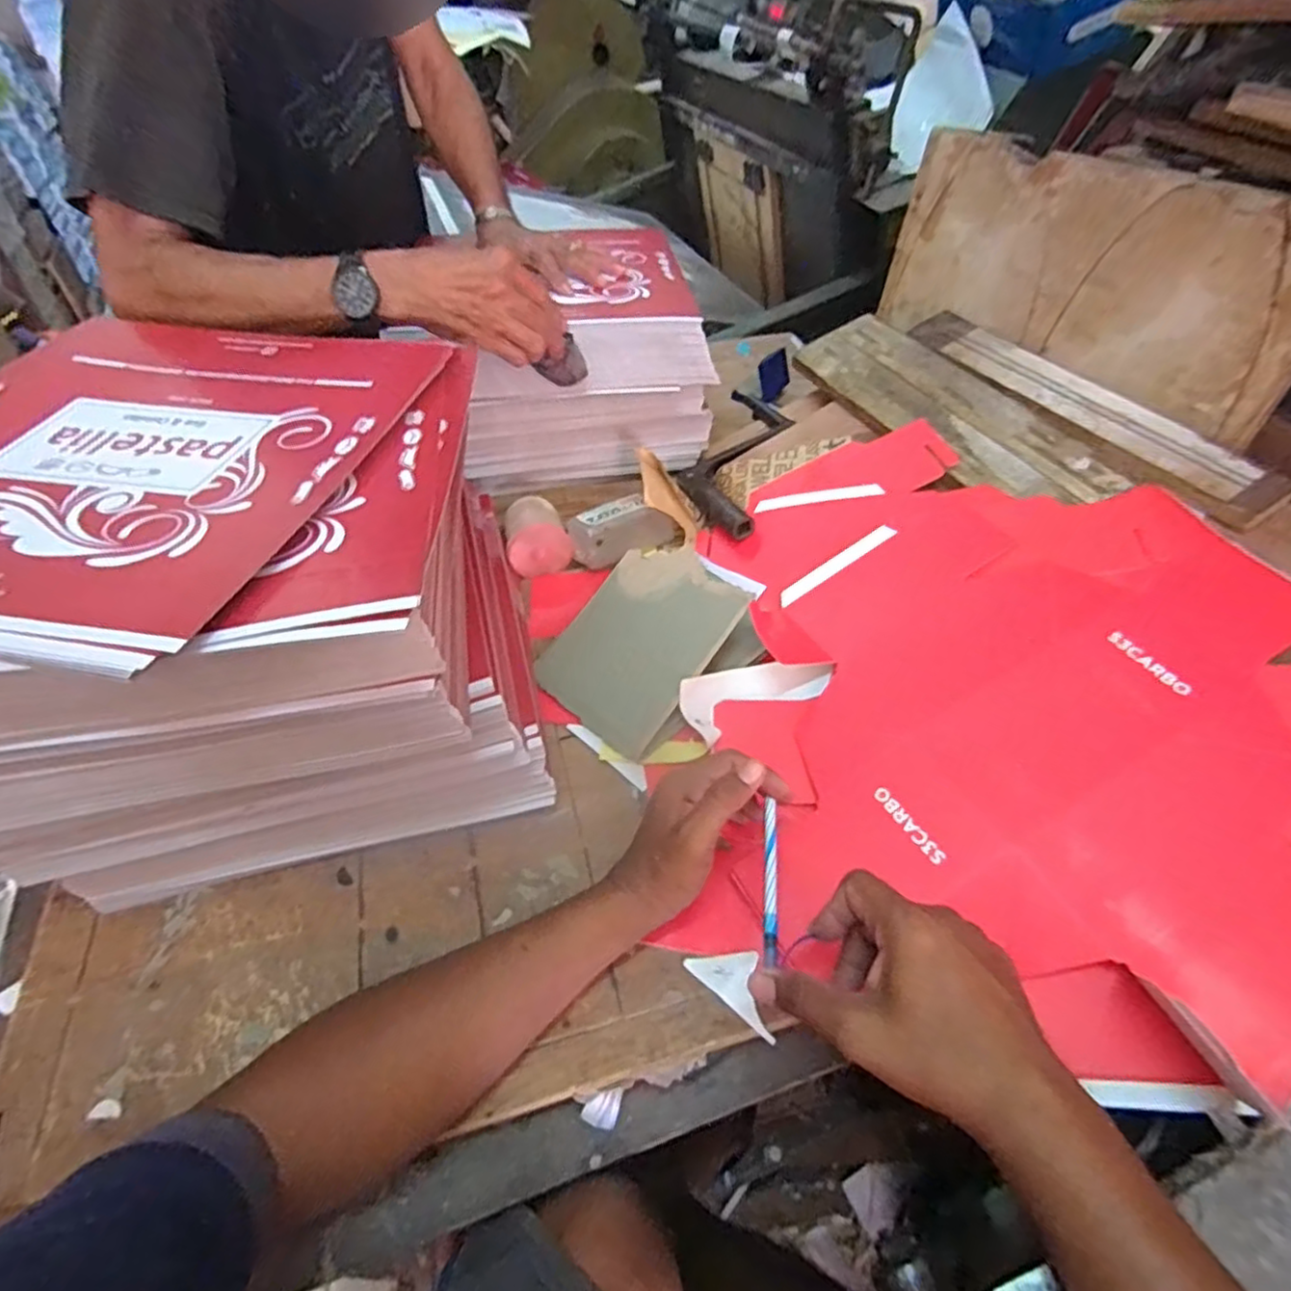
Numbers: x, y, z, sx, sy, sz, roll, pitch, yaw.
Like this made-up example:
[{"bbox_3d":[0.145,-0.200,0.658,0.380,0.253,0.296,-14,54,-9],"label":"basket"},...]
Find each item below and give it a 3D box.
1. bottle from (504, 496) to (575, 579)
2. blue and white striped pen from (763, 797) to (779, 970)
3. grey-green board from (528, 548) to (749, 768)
[{"bbox_3d":[-0.113,-0.114,0.708,0.065,0.051,0.070,-9,47,-9],"label":"bottle"},{"bbox_3d":[0.077,0.144,0.419,0.008,0.006,0.104,6,42,5],"label":"blue and white striped pen"},{"bbox_3d":[-0.005,-0.006,0.594,0.130,0.009,0.173,32,79,27],"label":"grey-green board"}]

